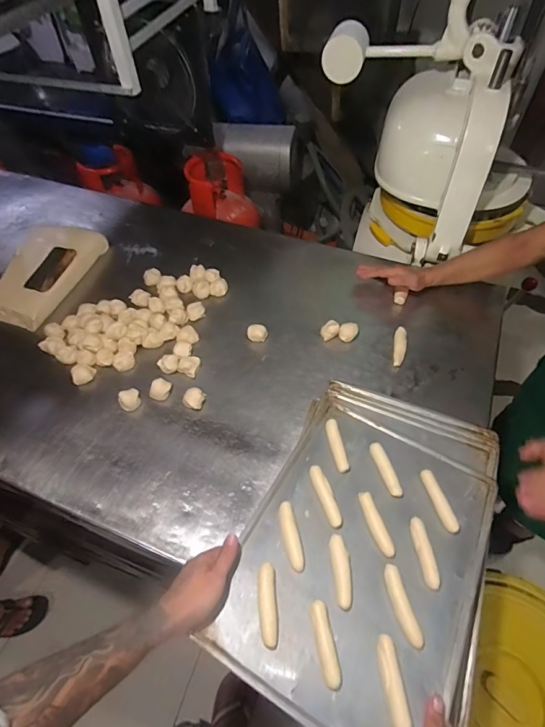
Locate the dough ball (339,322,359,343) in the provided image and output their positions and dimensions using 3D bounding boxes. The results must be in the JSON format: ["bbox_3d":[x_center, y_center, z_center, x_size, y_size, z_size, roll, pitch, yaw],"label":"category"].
[{"bbox_3d":[0.174,-0.072,0.940,0.037,0.023,0.048,18,57,15],"label":"dough ball"}]

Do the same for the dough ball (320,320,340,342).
[{"bbox_3d":[0.131,-0.075,0.939,0.039,0.034,0.033,-13,55,-7],"label":"dough ball"}]

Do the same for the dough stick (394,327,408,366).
[{"bbox_3d":[0.283,-0.037,0.917,0.028,0.022,0.103,8,55,8],"label":"dough stick"}]

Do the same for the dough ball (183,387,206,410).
[{"bbox_3d":[-0.162,0.074,0.850,0.037,0.031,0.039,-1,54,2],"label":"dough ball"}]

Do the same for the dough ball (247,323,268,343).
[{"bbox_3d":[-0.033,-0.069,0.943,0.044,0.034,0.036,-3,54,1],"label":"dough ball"}]

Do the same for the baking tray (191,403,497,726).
[{"bbox_3d":[0.139,0.276,0.620,0.324,0.021,0.439,26,51,16],"label":"baking tray"}]

